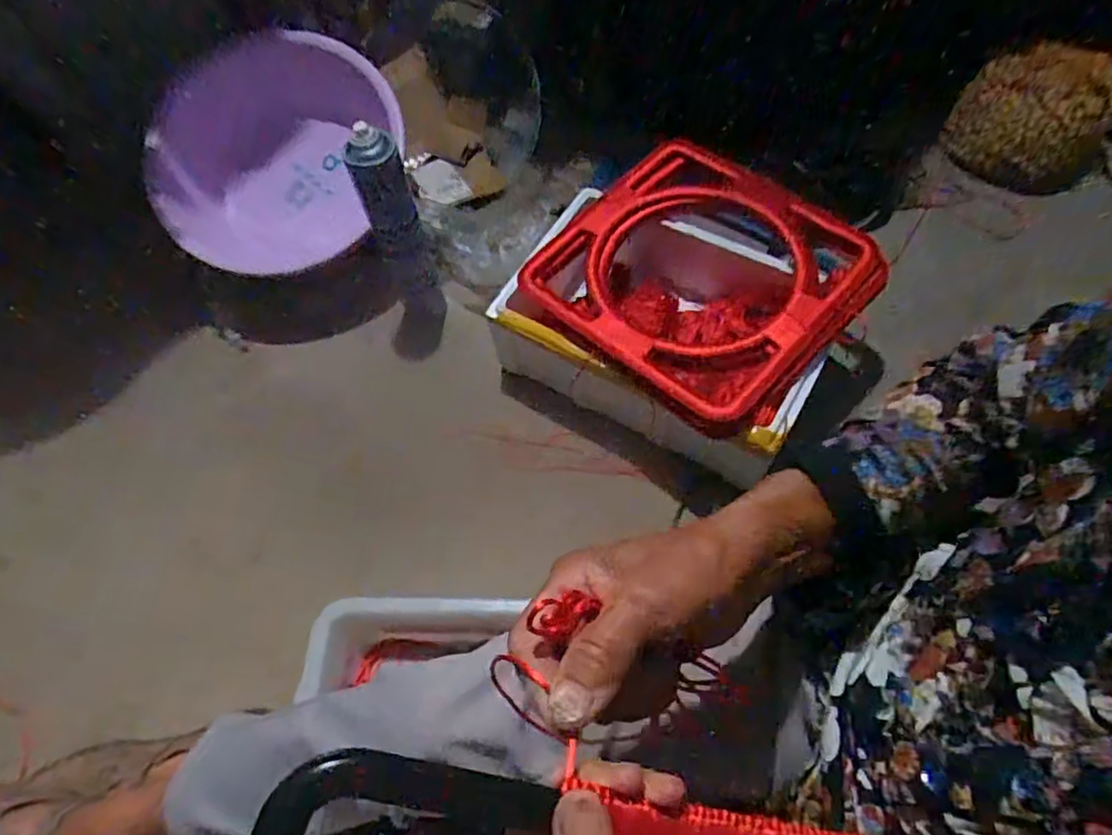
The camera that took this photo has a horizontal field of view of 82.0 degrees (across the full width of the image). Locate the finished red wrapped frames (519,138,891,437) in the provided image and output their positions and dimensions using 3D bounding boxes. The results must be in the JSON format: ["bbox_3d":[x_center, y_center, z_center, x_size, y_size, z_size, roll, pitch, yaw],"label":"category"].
[{"bbox_3d":[0.179,-0.182,0.807,0.347,0.049,0.359,-42,66,-18],"label":"finished red wrapped frames"}]

